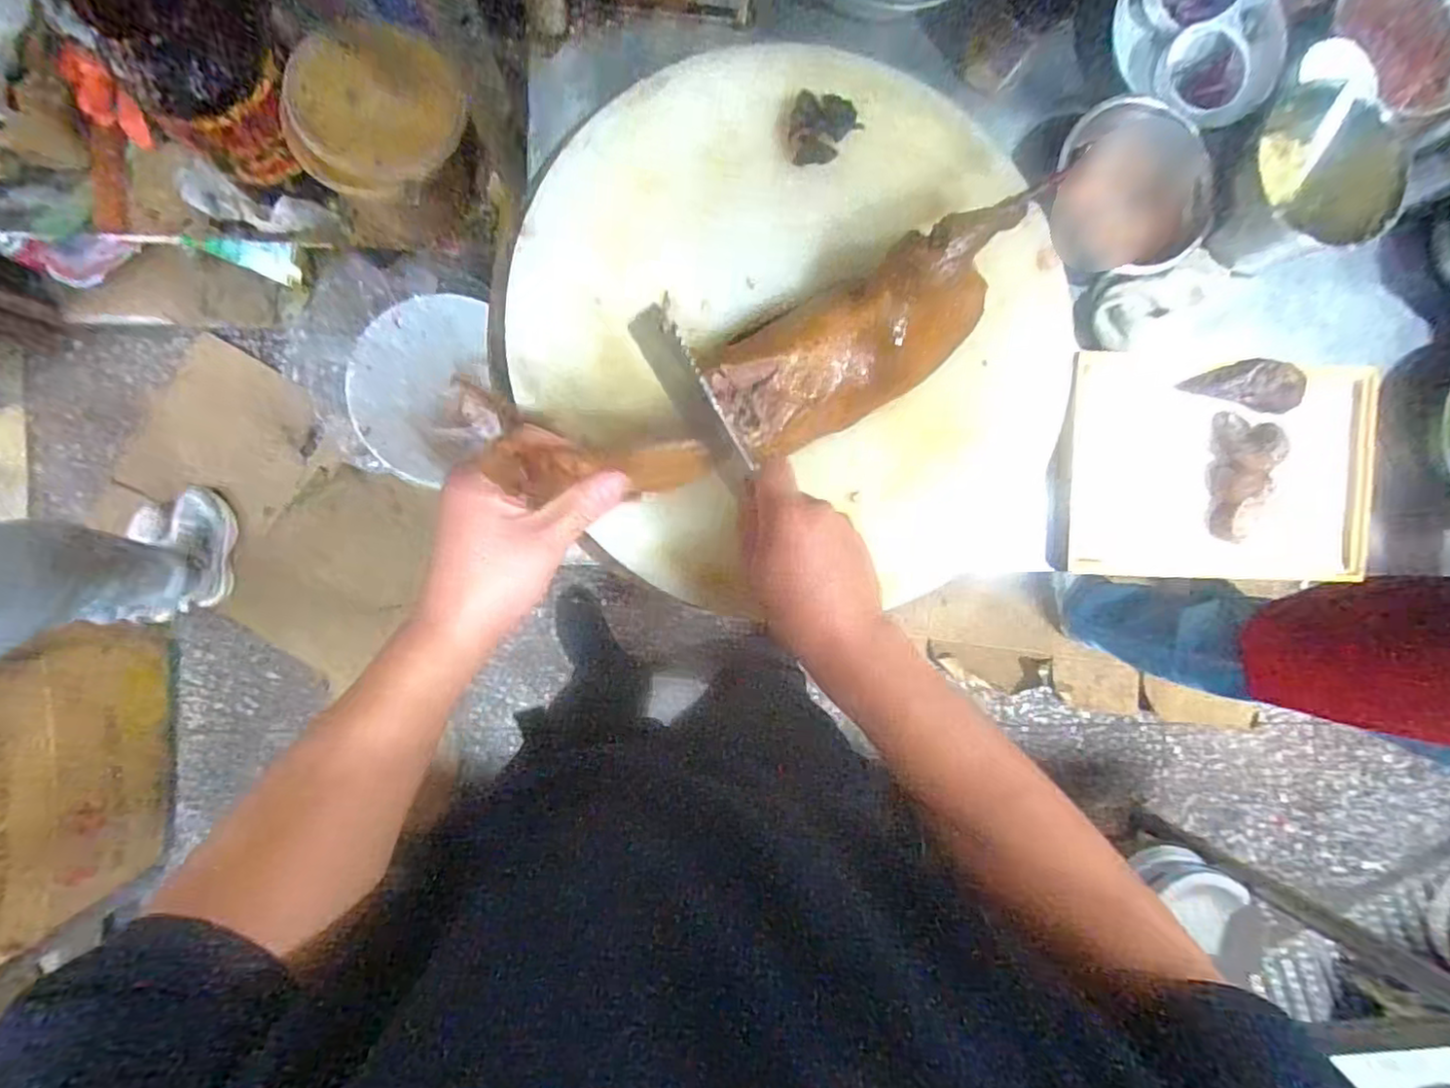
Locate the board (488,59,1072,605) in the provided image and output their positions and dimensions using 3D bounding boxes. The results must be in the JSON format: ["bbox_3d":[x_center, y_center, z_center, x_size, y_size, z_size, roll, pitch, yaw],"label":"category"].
[{"bbox_3d":[0.062,-0.171,0.542,0.462,0.035,0.455,0,91,-6],"label":"board"}]

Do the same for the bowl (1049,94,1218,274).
[{"bbox_3d":[0.409,-0.357,0.677,0.153,0.056,0.170,-40,94,-4],"label":"bowl"}]

